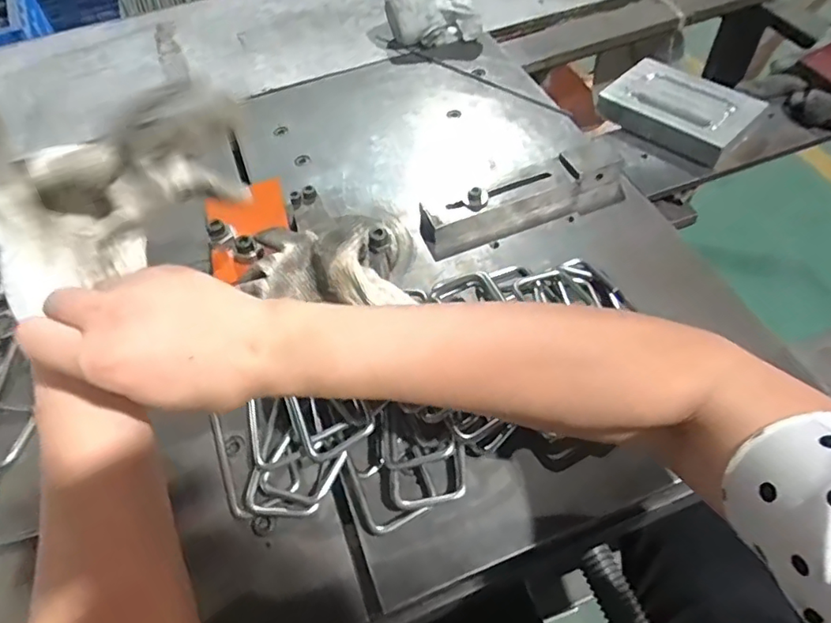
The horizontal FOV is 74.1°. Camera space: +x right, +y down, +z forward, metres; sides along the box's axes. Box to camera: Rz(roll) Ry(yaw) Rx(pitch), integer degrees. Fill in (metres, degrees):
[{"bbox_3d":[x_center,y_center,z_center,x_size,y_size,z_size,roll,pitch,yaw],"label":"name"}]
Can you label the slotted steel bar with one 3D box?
[{"bbox_3d":[0.104,-0.107,0.521,0.204,0.030,0.055,-19,55,-8],"label":"slotted steel bar"}]

